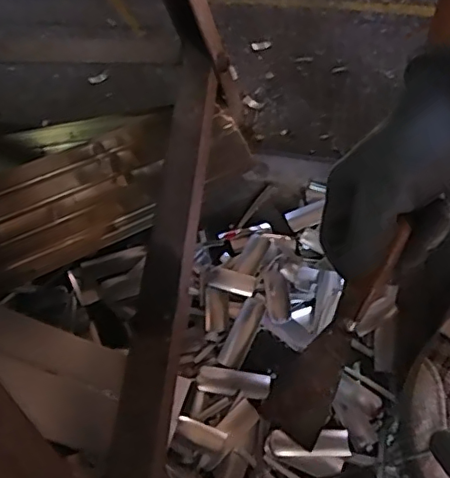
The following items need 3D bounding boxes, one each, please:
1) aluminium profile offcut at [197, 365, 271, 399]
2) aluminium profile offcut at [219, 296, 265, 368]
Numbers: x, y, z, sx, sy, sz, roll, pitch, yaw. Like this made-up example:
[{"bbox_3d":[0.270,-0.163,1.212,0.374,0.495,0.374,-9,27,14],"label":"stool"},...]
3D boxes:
[{"bbox_3d":[0.008,0.126,0.484,0.061,0.015,0.022,5,62,6],"label":"aluminium profile offcut"},{"bbox_3d":[0.016,0.082,0.496,0.020,0.010,0.067,21,65,14],"label":"aluminium profile offcut"}]

